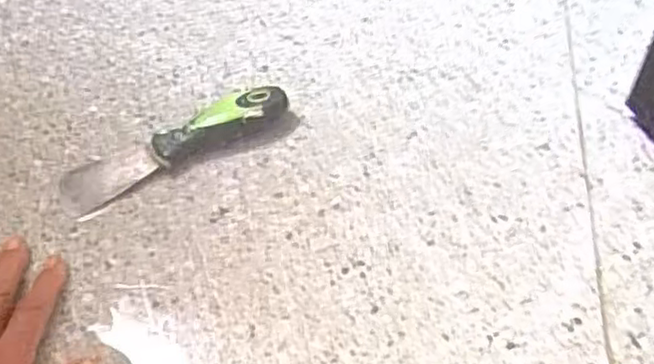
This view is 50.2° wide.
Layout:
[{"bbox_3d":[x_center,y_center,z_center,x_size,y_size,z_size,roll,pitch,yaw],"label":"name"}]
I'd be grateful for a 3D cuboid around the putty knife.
[{"bbox_3d":[-0.120,-0.033,0.533,0.179,0.032,0.047,-27,54,-17],"label":"putty knife"}]

